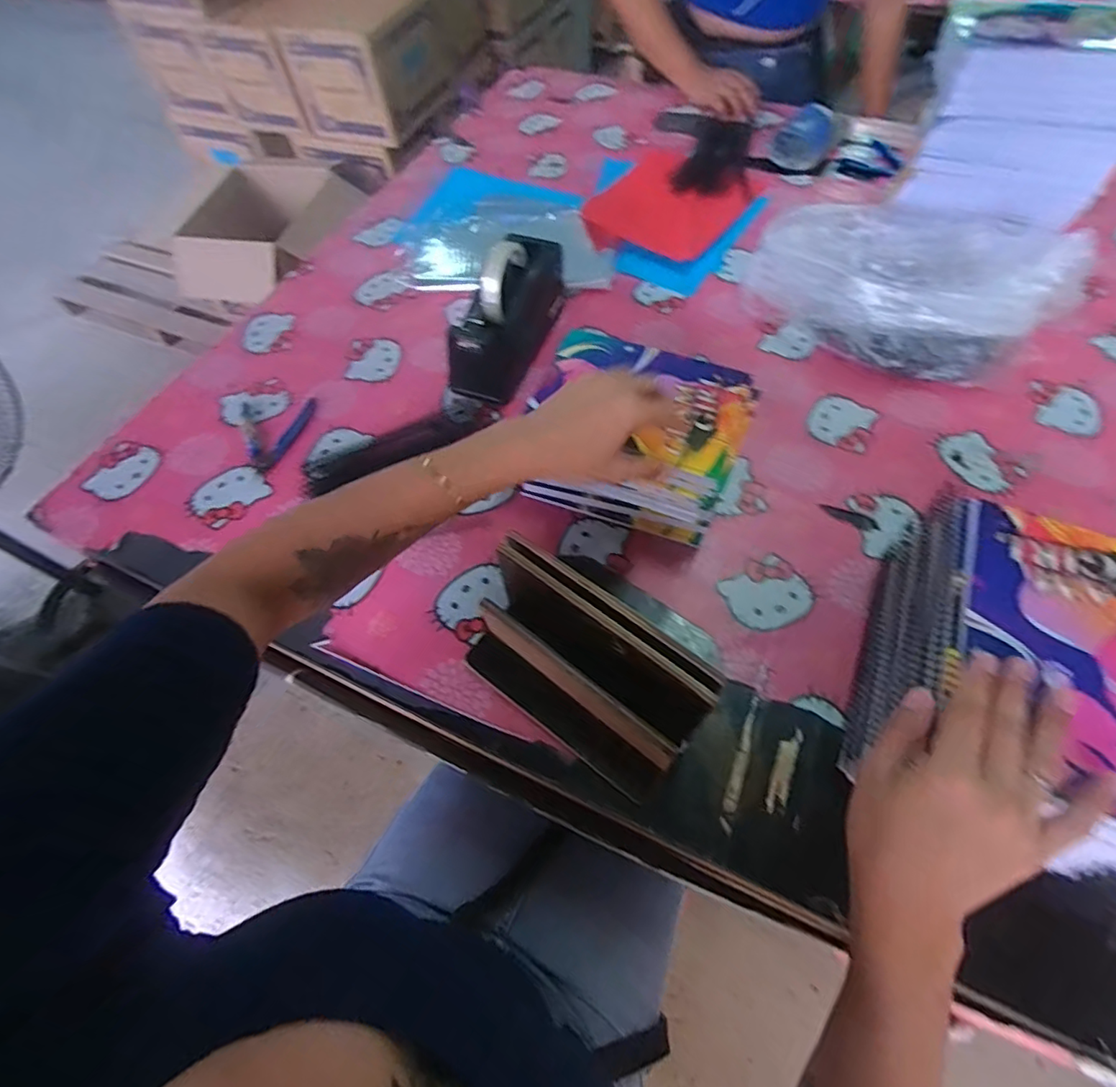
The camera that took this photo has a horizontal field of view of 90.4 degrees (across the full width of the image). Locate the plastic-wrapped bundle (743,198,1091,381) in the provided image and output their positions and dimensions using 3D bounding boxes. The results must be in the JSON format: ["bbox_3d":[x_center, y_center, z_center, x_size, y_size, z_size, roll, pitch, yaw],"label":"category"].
[{"bbox_3d":[0.398,-0.311,0.654,0.315,0.114,0.192,18,63,12],"label":"plastic-wrapped bundle"}]

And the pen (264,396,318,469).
[{"bbox_3d":[-0.306,-0.127,0.638,0.017,0.009,0.109,13,62,9],"label":"pen"}]

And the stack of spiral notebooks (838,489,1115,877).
[{"bbox_3d":[0.327,0.104,0.409,0.167,0.147,0.209,24,64,15],"label":"stack of spiral notebooks"}]

